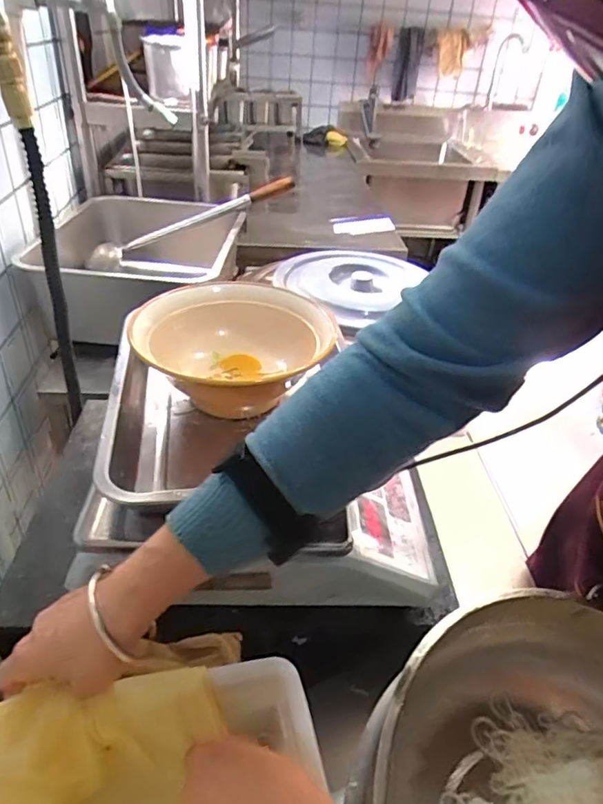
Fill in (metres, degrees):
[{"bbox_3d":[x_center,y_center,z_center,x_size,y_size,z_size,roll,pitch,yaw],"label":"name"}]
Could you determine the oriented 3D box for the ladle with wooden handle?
[{"bbox_3d":[-0.225,-0.392,1.168,0.484,0.058,0.080,-27,45,-13],"label":"ladle with wooden handle"}]

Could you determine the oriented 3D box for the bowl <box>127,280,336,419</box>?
[{"bbox_3d":[-0.077,-0.062,0.605,0.177,0.074,0.205,32,44,32],"label":"bowl"}]

